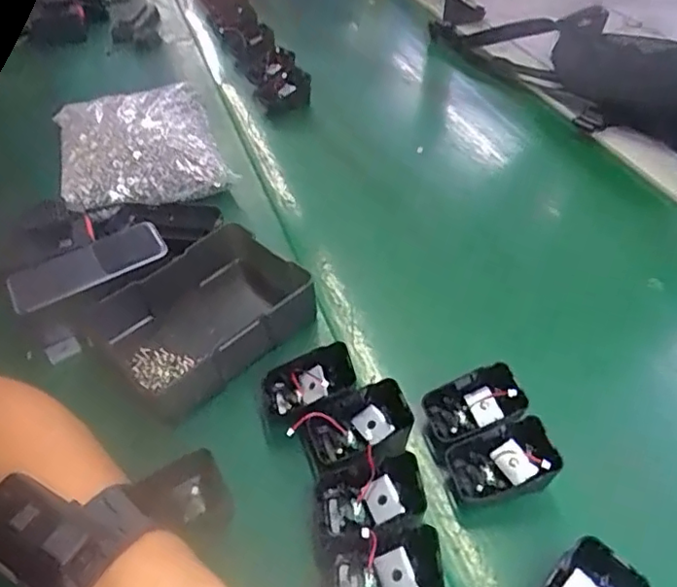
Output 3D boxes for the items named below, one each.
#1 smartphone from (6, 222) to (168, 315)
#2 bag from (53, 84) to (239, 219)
[{"bbox_3d":[-0.217,-0.026,0.516,0.129,0.007,0.054,-27,58,-19],"label":"smartphone"},{"bbox_3d":[-0.226,-0.176,0.675,0.175,0.050,0.234,-17,47,-15],"label":"bag"}]

